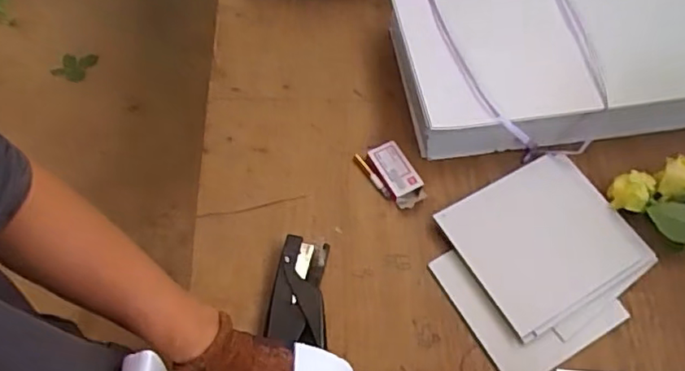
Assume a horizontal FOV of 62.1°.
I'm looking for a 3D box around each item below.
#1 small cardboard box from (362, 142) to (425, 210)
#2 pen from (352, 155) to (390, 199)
[{"bbox_3d":[0.063,-0.013,0.668,0.039,0.020,0.083,-28,66,-15],"label":"small cardboard box"},{"bbox_3d":[0.034,-0.011,0.677,0.009,0.007,0.069,-32,67,-17],"label":"pen"}]

